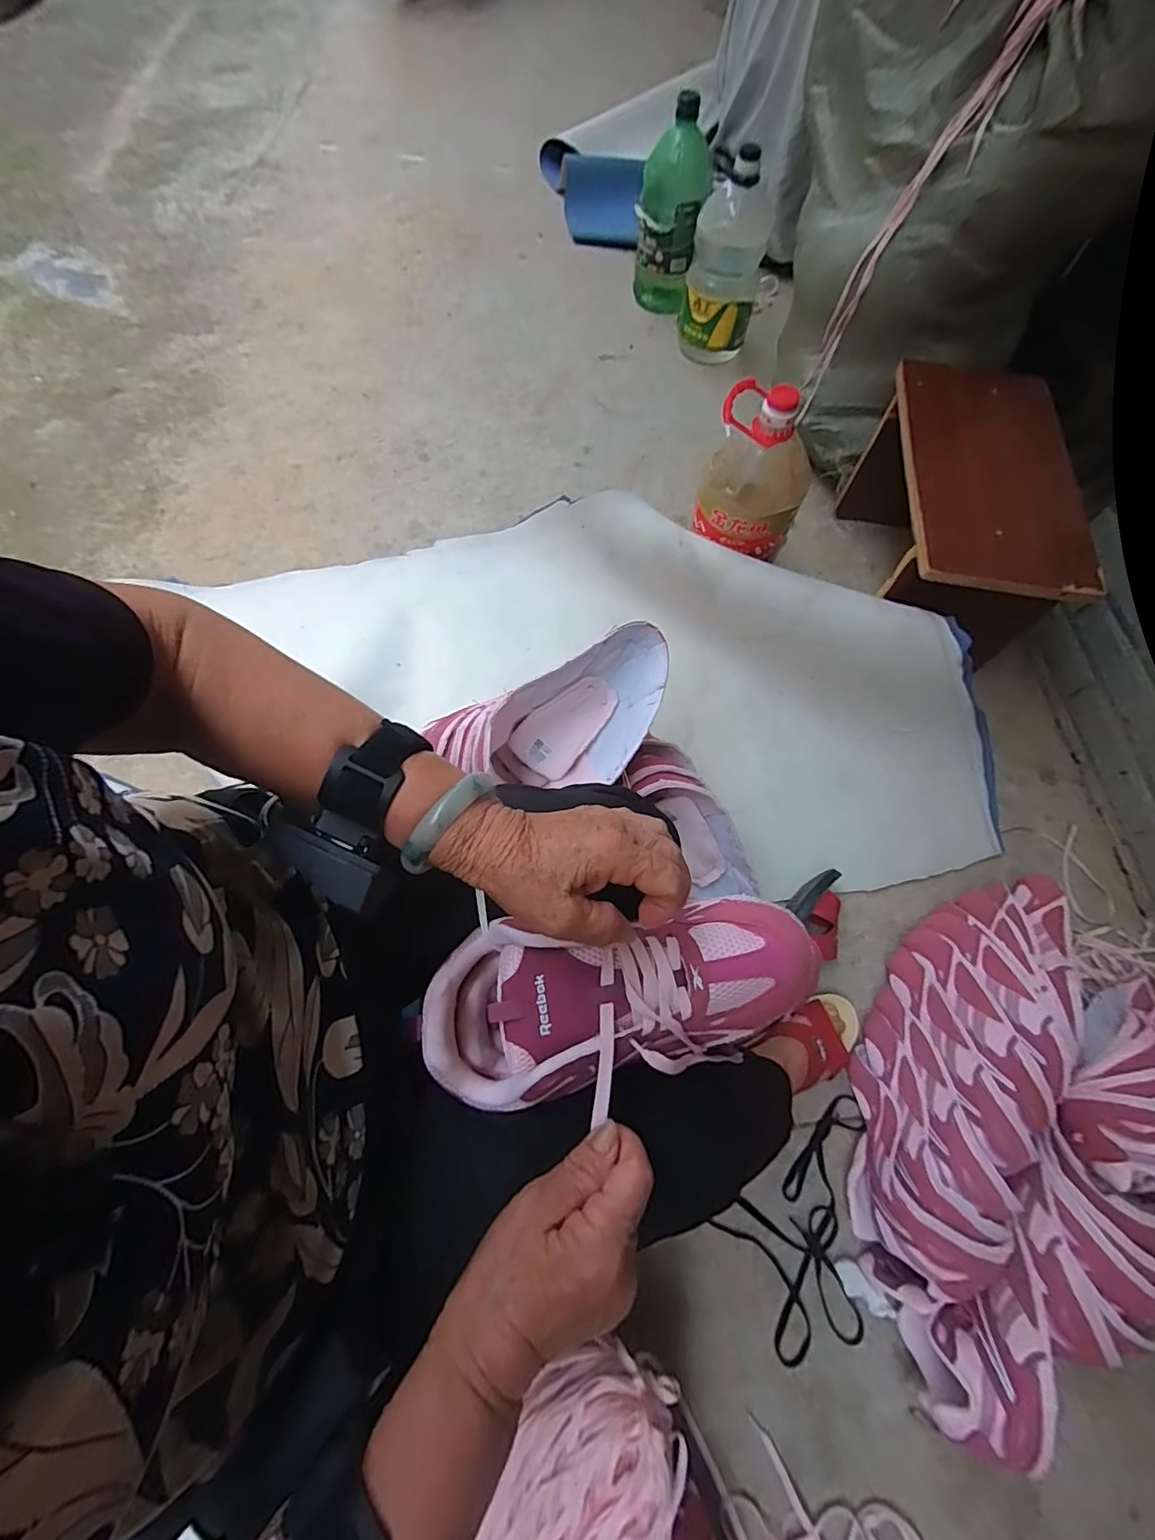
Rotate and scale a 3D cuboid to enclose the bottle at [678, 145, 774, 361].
[{"bbox_3d":[0.325,-1.111,1.189,0.145,0.307,0.126,-5,68,-2],"label":"bottle"}]

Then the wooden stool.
[{"bbox_3d":[0.624,-0.394,0.899,0.271,0.244,0.471,11,67,1],"label":"wooden stool"}]

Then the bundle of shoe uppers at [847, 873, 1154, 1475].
[{"bbox_3d":[0.526,0.392,0.625,0.327,0.190,0.611,38,73,14],"label":"bundle of shoe uppers"}]

